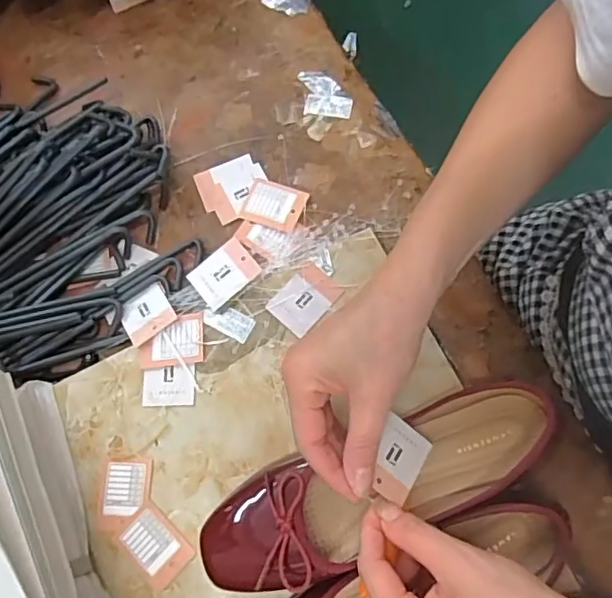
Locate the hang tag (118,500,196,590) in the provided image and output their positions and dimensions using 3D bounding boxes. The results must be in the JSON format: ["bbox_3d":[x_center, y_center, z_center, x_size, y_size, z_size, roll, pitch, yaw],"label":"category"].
[{"bbox_3d":[-0.104,0.171,0.393,0.049,0.004,0.034,43,78,14],"label":"hang tag"}]

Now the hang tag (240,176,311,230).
[{"bbox_3d":[-0.027,-0.078,0.465,0.050,0.004,0.038,19,74,8],"label":"hang tag"}]

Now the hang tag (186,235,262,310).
[{"bbox_3d":[-0.064,-0.020,0.437,0.049,0.004,0.038,-40,73,-6],"label":"hang tag"}]

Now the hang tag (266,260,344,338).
[{"bbox_3d":[-0.001,0.000,0.434,0.036,0.005,0.050,39,77,13],"label":"hang tag"}]

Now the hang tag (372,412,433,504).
[{"bbox_3d":[0.057,0.098,0.347,0.029,0.004,0.049,32,54,7],"label":"hang tag"}]

